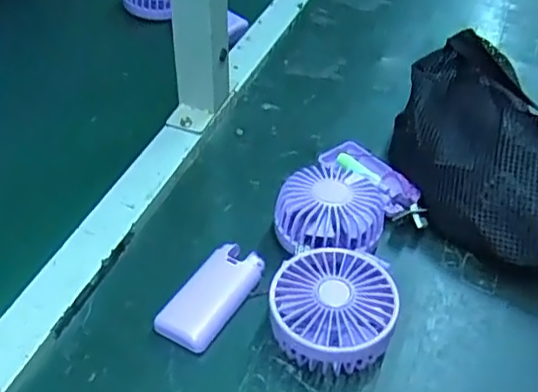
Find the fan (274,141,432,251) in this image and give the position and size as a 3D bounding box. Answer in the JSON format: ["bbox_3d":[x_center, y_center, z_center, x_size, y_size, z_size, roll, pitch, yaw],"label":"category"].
[{"bbox_3d":[0.074,0.002,0.510,0.107,0.048,0.142,20,47,20],"label":"fan"}]

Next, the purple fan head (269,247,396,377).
[{"bbox_3d":[0.044,0.081,0.428,0.082,0.044,0.088,0,44,0],"label":"purple fan head"}]

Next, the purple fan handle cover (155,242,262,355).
[{"bbox_3d":[-0.041,0.074,0.457,0.042,0.016,0.088,24,48,23],"label":"purple fan handle cover"}]

